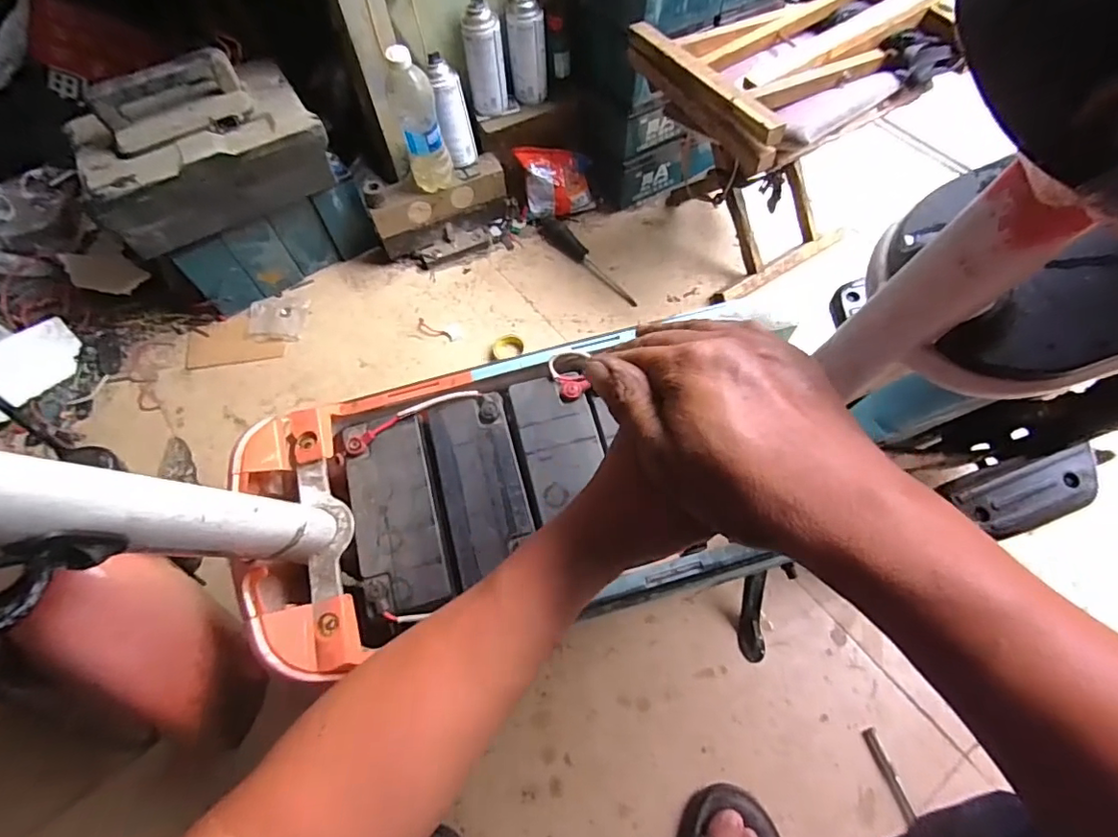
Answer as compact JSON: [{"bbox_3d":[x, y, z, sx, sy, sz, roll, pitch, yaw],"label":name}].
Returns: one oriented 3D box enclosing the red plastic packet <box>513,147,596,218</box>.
[{"bbox_3d":[-0.004,-0.447,1.016,0.137,0.094,0.111,-11,63,-4],"label":"red plastic packet"}]

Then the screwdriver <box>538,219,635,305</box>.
[{"bbox_3d":[0.052,-0.295,0.973,0.041,0.028,0.256,-41,69,-17],"label":"screwdriver"}]

